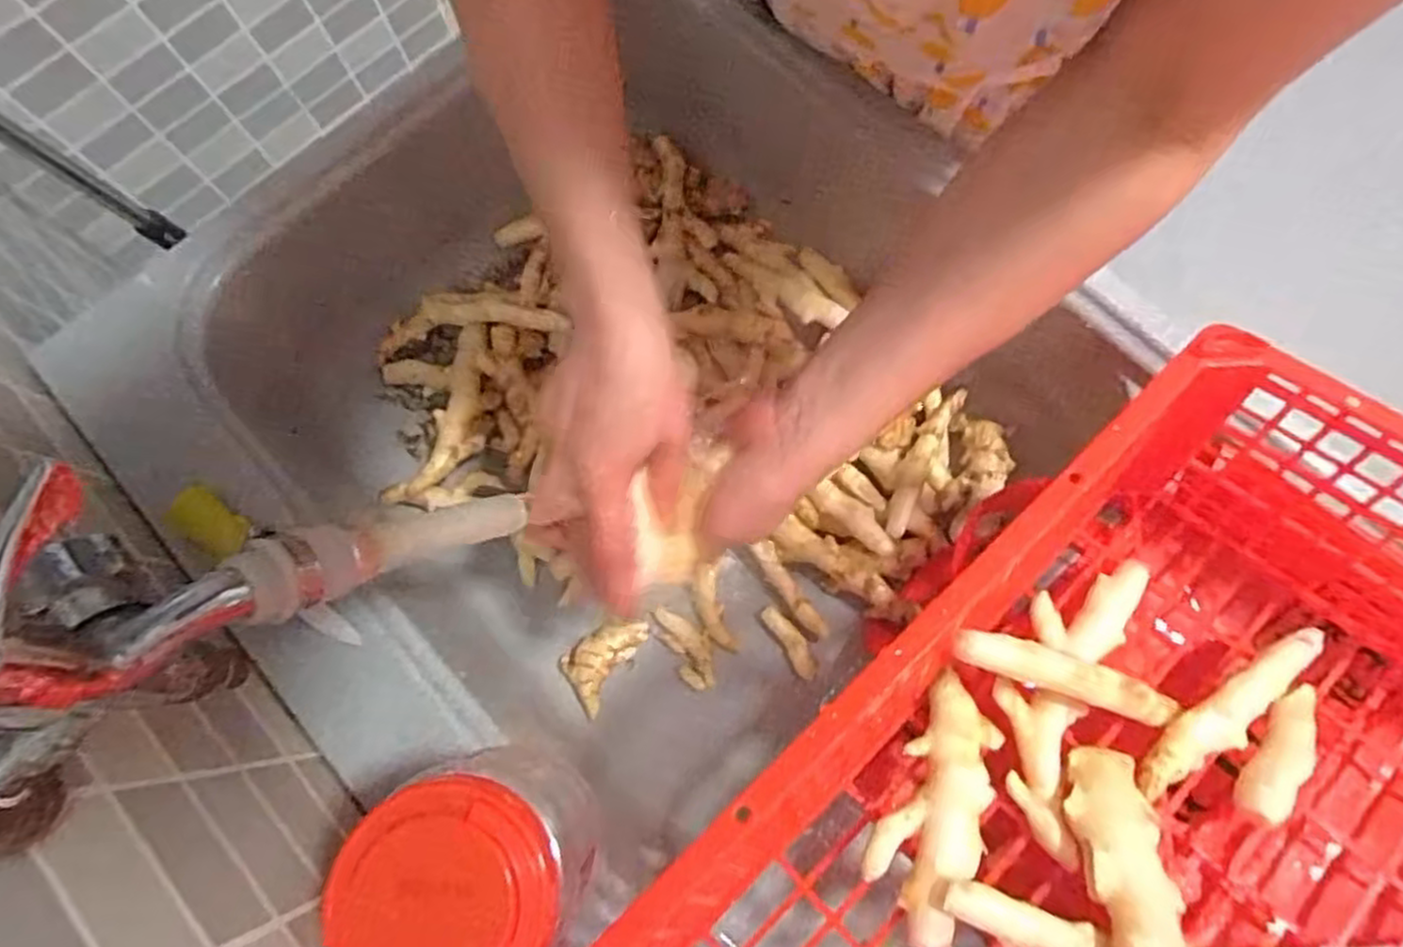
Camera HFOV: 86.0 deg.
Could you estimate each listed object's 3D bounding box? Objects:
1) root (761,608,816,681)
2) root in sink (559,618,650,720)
[{"bbox_3d":[0.069,0.131,0.584,0.017,0.012,0.061,-31,76,-7],"label":"root"},{"bbox_3d":[-0.079,0.141,0.580,0.043,0.015,0.077,21,62,24],"label":"root in sink"}]

